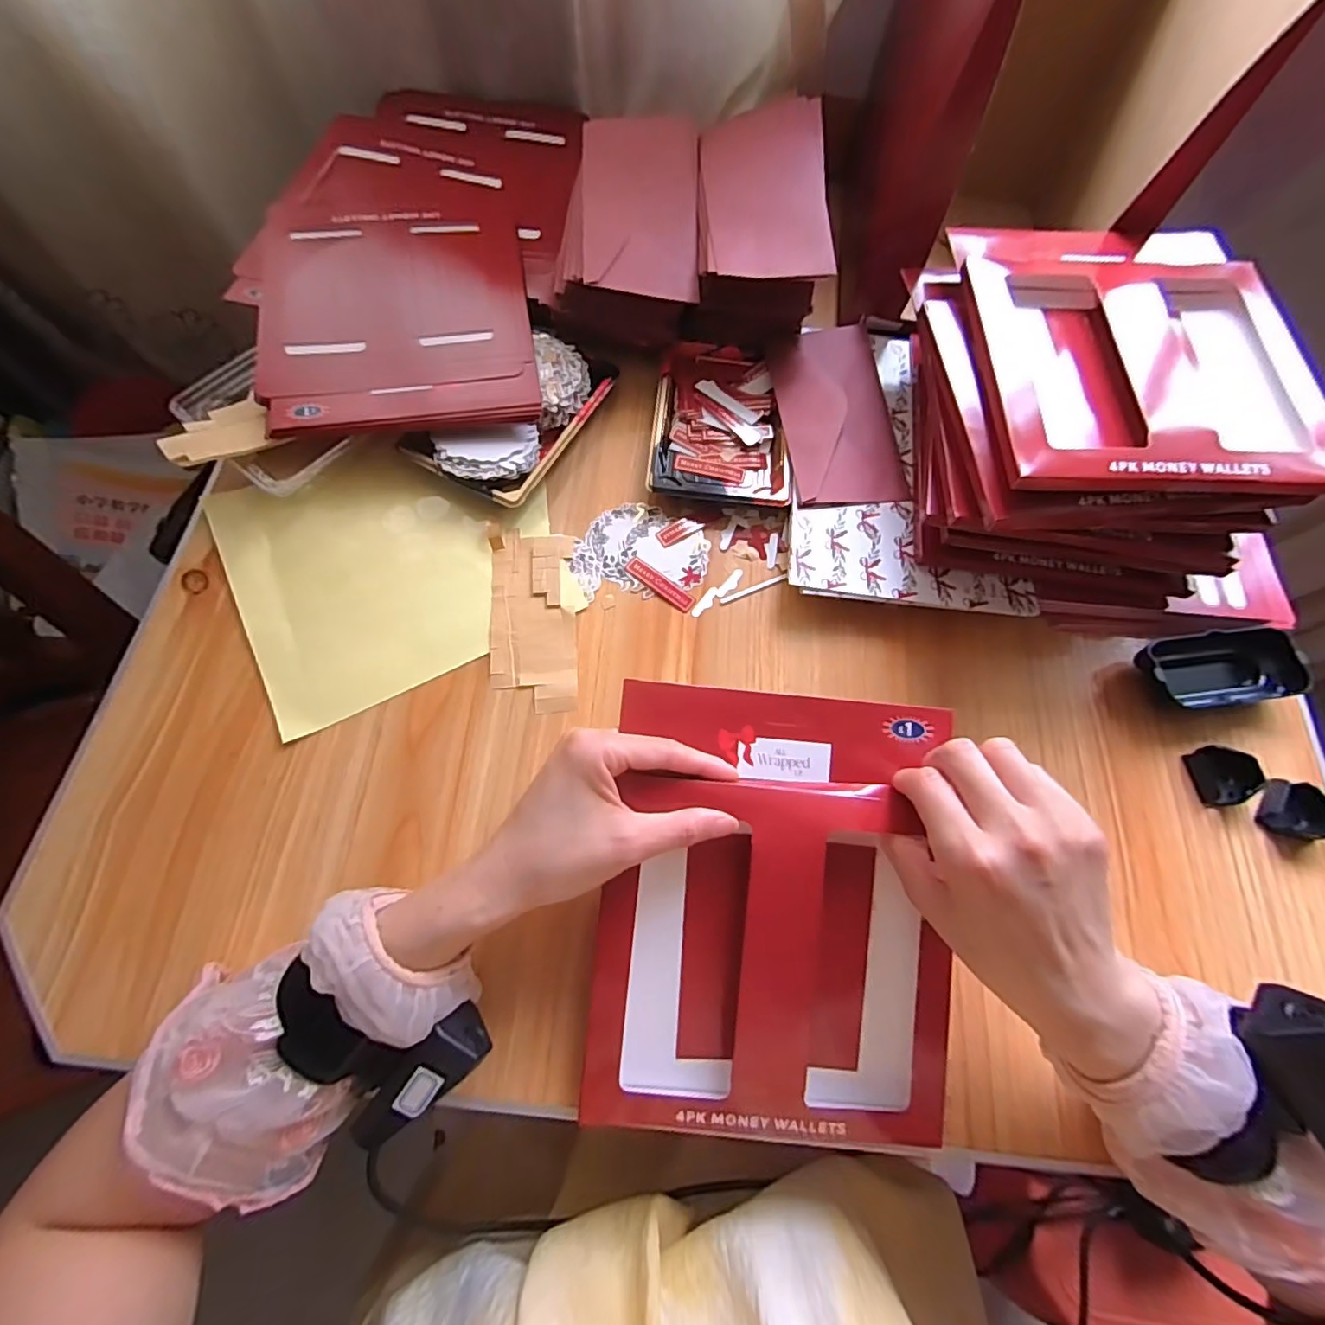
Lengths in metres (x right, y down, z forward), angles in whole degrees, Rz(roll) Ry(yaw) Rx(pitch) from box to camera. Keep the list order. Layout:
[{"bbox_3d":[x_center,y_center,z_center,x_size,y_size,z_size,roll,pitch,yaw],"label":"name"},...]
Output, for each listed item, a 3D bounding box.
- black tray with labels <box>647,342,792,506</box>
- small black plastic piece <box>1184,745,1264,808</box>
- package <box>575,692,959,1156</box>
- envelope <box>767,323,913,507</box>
[{"bbox_3d":[0.049,-0.200,0.482,0.109,0.022,0.154,6,69,-1],"label":"black tray with labels"},{"bbox_3d":[0.385,0.077,0.393,0.033,0.020,0.039,-8,69,-6],"label":"small black plastic piece"},{"bbox_3d":[0.063,0.134,0.320,0.188,0.029,0.232,5,83,-2],"label":"package"},{"bbox_3d":[0.145,-0.209,0.471,0.095,0.015,0.178,-1,69,-3],"label":"envelope"}]

